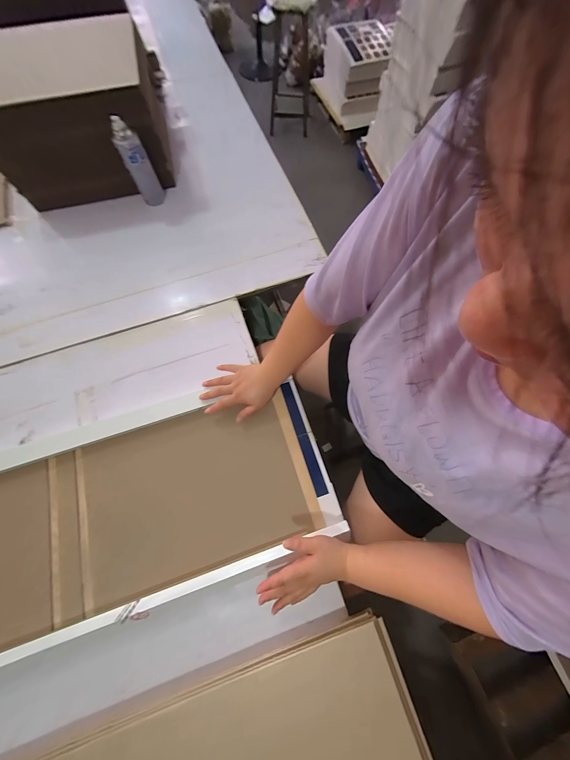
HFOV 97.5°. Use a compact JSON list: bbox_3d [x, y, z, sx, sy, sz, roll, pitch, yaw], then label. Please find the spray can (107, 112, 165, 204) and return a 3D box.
[{"bbox_3d":[-0.400,-0.587,0.687,0.067,0.184,0.053,-31,75,-10],"label":"spray can"}]

